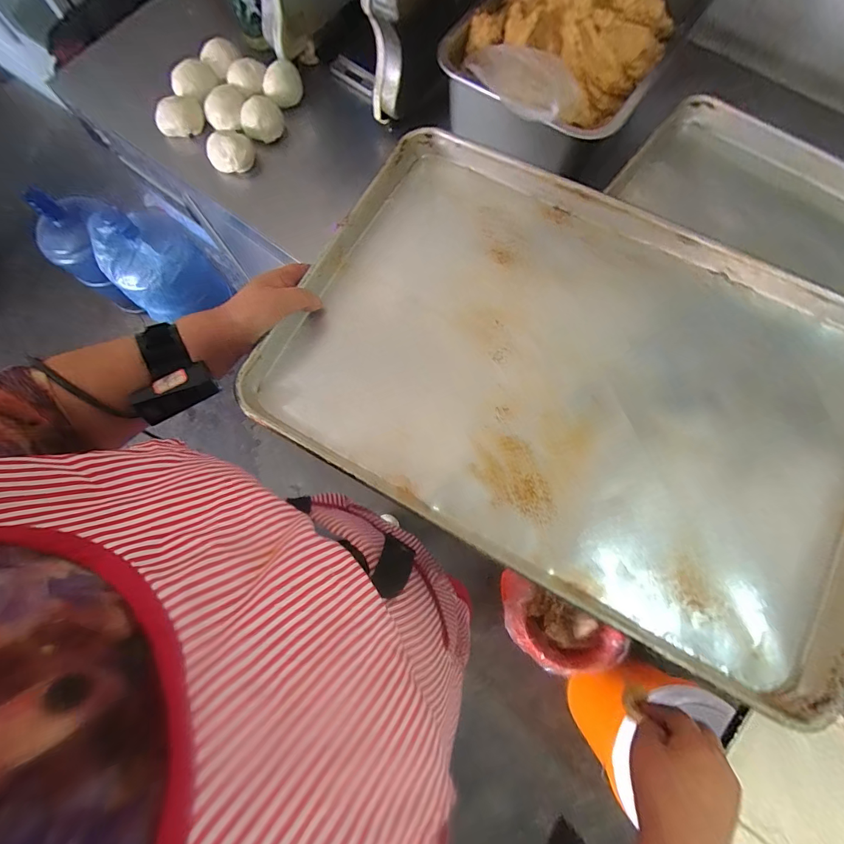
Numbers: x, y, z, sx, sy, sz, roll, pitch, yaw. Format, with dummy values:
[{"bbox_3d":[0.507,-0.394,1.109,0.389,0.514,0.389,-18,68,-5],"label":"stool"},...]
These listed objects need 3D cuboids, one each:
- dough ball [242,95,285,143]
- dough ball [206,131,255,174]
[{"bbox_3d":[-0.274,-0.518,0.657,0.068,0.048,0.064,0,76,1],"label":"dough ball"},{"bbox_3d":[-0.322,-0.455,0.642,0.073,0.033,0.073,0,76,1],"label":"dough ball"}]

